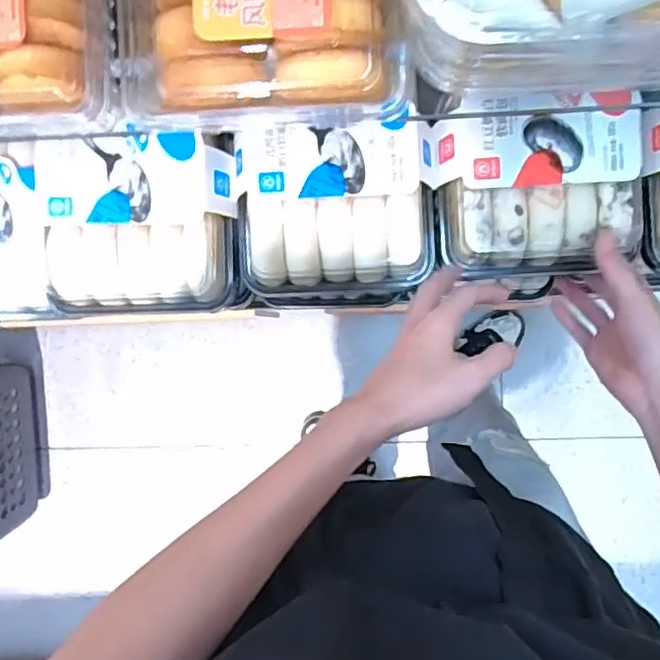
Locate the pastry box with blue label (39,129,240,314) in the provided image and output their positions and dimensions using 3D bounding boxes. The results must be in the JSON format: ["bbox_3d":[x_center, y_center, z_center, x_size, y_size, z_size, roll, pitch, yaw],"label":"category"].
[{"bbox_3d":[-0.161,-0.084,0.496,0.165,0.050,0.139,1,90,3],"label":"pastry box with blue label"}]

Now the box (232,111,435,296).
[{"bbox_3d":[0.005,-0.094,0.492,0.163,0.051,0.135,-3,90,3],"label":"box"}]

